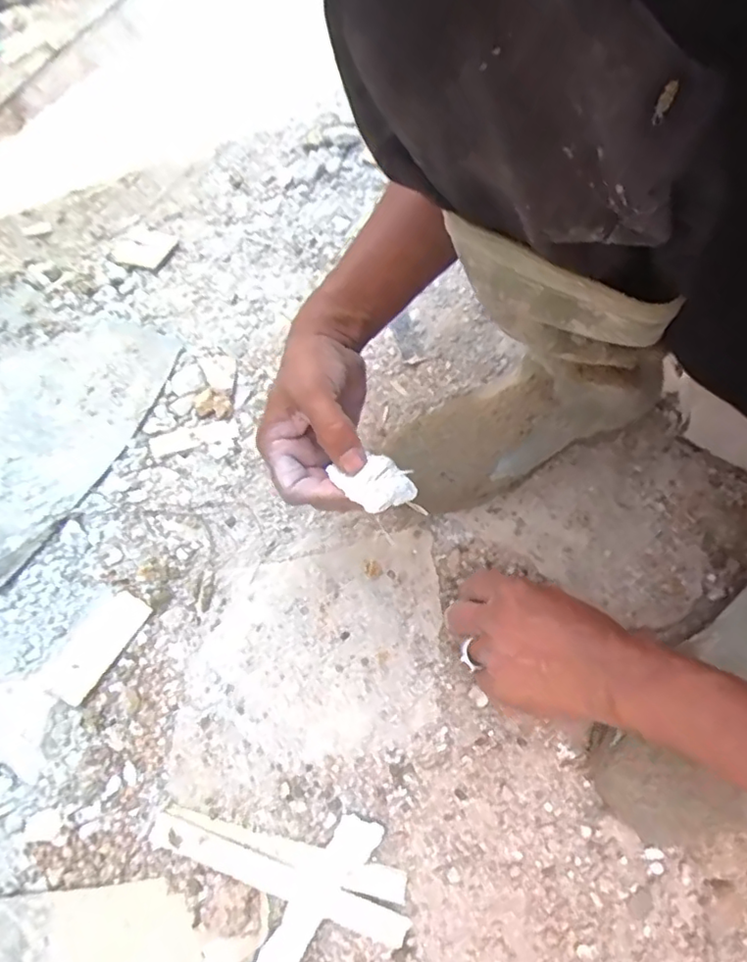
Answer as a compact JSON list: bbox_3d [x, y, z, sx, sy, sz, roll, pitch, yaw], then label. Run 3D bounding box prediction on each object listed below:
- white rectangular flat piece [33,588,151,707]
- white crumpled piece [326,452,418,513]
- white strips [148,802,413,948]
[{"bbox_3d":[-0.225,0.130,0.493,0.044,0.009,0.093,22,48,13],"label":"white rectangular flat piece"},{"bbox_3d":[0.001,-0.001,0.387,0.034,0.012,0.045,-39,66,-20],"label":"white crumpled piece"},{"bbox_3d":[-0.064,0.254,0.400,0.176,0.010,0.037,12,60,8],"label":"white strips"}]

